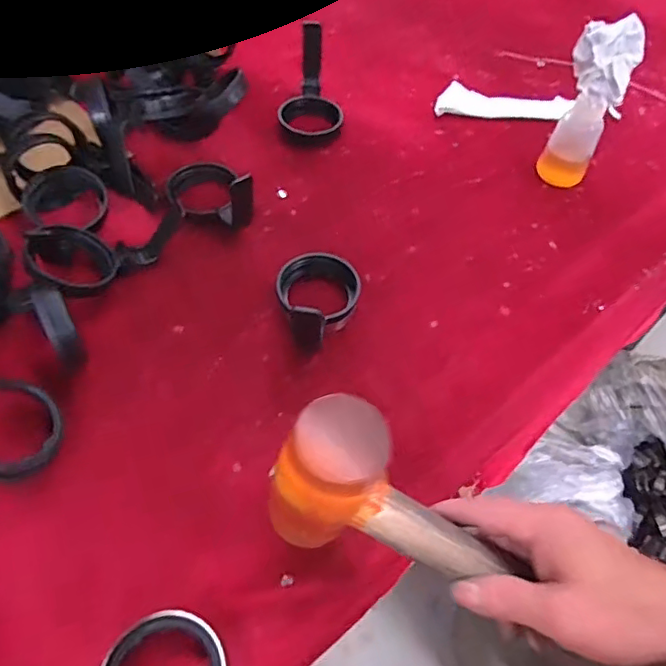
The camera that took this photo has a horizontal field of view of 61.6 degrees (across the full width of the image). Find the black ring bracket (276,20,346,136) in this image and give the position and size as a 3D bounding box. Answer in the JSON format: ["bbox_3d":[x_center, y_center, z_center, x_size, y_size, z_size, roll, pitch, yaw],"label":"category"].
[{"bbox_3d":[-0.027,-0.276,0.626,0.071,0.043,0.129,-4,80,-5],"label":"black ring bracket"}]

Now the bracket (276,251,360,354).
[{"bbox_3d":[-0.017,-0.032,0.478,0.065,0.029,0.083,31,60,18],"label":"bracket"}]

